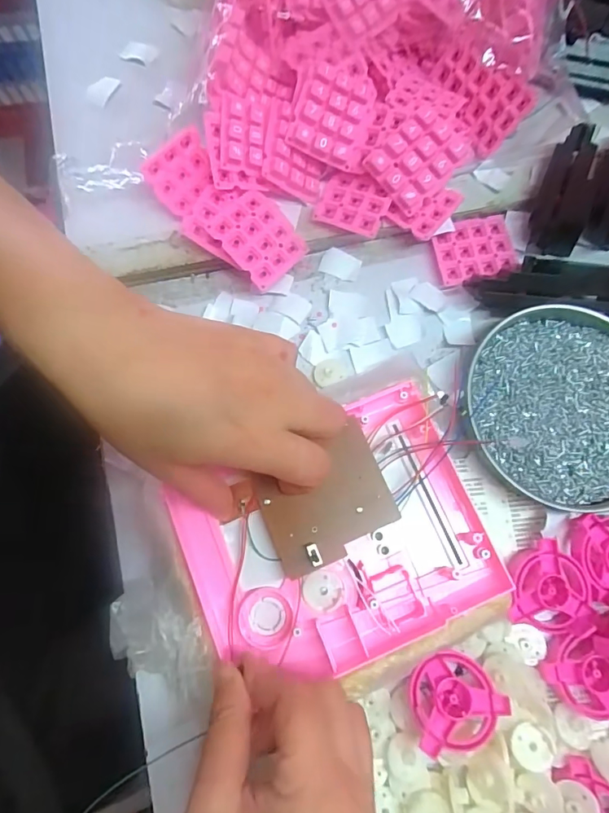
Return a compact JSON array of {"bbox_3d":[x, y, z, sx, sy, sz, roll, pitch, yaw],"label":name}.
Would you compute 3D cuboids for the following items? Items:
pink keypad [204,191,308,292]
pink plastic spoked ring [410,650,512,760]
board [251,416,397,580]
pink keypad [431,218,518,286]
[{"bbox_3d":[-0.031,-0.118,0.327,0.058,0.008,0.050,47,73,-9],"label":"pink keypad"},{"bbox_3d":[0.085,0.167,0.265,0.053,0.015,0.044,-26,78,-8],"label":"pink plastic spoked ring"},{"bbox_3d":[0.012,0.054,0.270,0.074,0.007,0.065,-24,76,-5],"label":"board"},{"bbox_3d":[0.128,-0.118,0.351,0.057,0.007,0.047,-12,76,-5],"label":"pink keypad"}]

